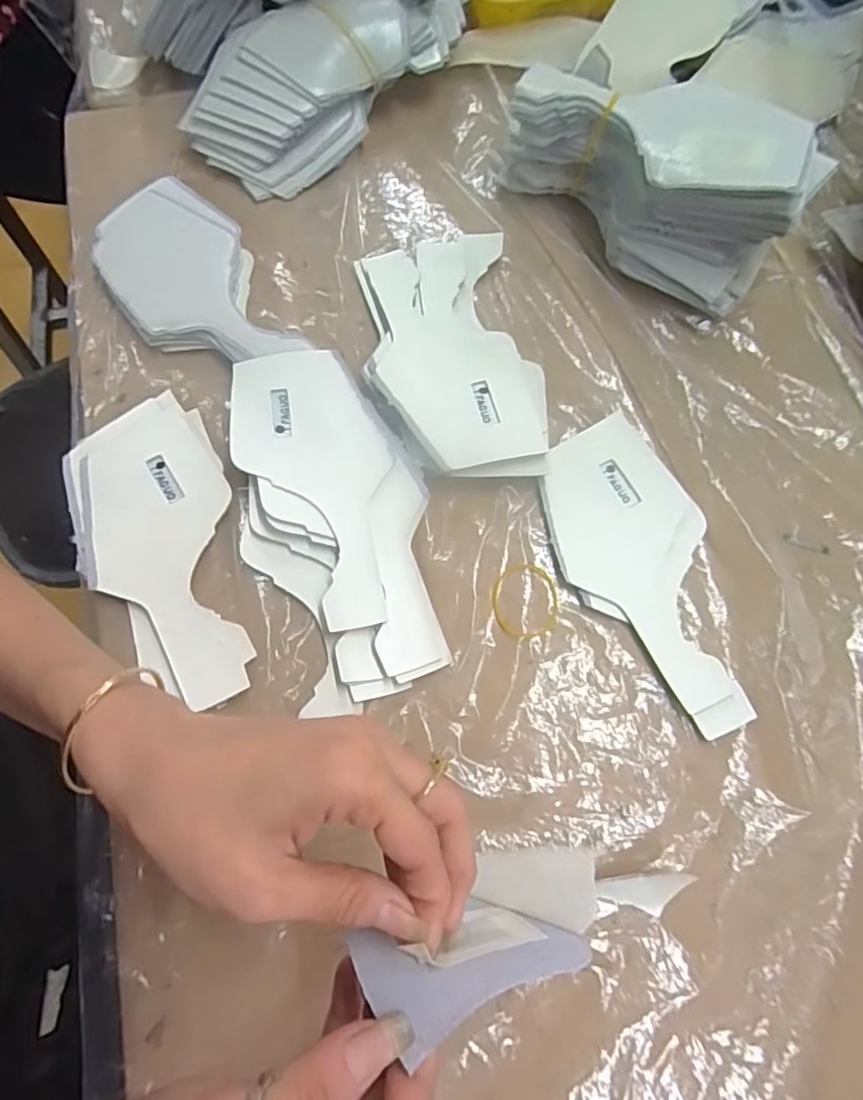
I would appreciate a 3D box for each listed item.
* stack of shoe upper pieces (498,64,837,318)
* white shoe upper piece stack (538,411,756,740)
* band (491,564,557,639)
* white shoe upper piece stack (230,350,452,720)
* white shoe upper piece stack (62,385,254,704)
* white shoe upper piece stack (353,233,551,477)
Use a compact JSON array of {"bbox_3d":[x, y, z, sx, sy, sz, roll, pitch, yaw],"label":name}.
[{"bbox_3d":[0.152,-0.267,0.403,0.208,0.103,0.091,41,76,12],"label":"stack of shoe upper pieces"},{"bbox_3d":[0.139,0.010,0.361,0.095,0.009,0.197,-27,74,-9],"label":"white shoe upper piece stack"},{"bbox_3d":[0.058,0.032,0.359,0.041,0.005,0.046,-12,72,-5],"label":"band"},{"bbox_3d":[-0.062,-0.024,0.361,0.108,0.018,0.226,-24,73,-9],"label":"white shoe upper piece stack"},{"bbox_3d":[-0.169,-0.001,0.358,0.094,0.011,0.198,-18,73,-7],"label":"white shoe upper piece stack"},{"bbox_3d":[0.012,-0.141,0.405,0.107,0.018,0.202,-10,72,-4],"label":"white shoe upper piece stack"}]

